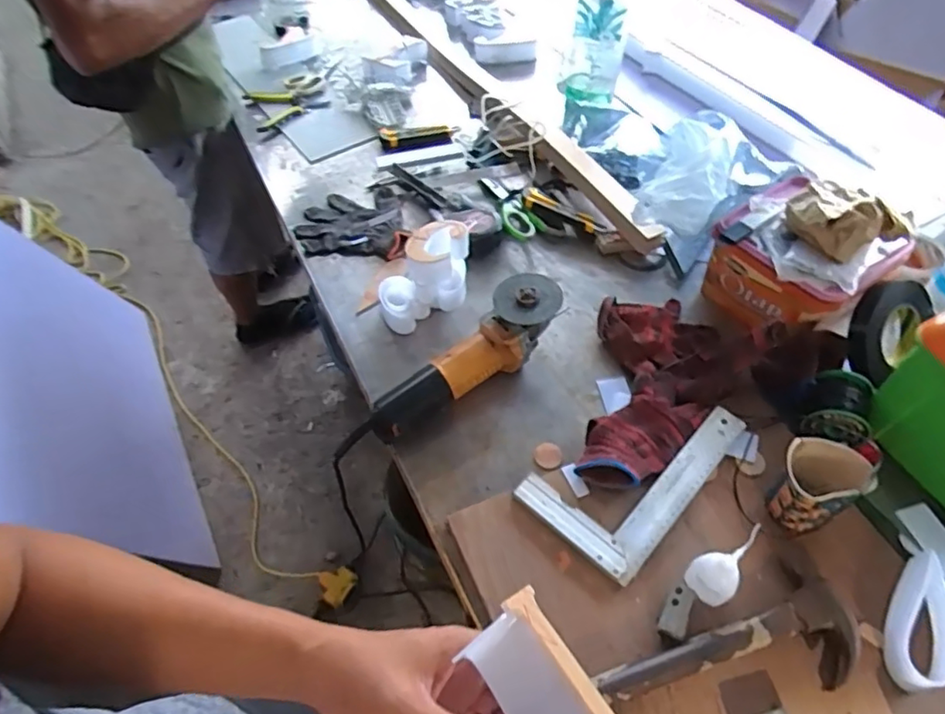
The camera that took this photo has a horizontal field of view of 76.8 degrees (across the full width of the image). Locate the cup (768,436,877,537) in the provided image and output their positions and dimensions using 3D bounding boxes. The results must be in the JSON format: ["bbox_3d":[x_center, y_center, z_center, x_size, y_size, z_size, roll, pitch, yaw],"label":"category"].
[{"bbox_3d":[0.354,0.136,0.623,0.078,0.080,0.072,-1,54,2],"label":"cup"}]

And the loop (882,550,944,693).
[{"bbox_3d":[0.431,0.251,0.574,0.047,0.037,0.131,17,56,15],"label":"loop"}]

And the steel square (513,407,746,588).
[{"bbox_3d":[0.187,0.119,0.687,0.147,0.015,0.252,36,63,25],"label":"steel square"}]

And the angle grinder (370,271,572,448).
[{"bbox_3d":[-0.011,0.000,0.751,0.281,0.088,0.080,-31,58,-18],"label":"angle grinder"}]

